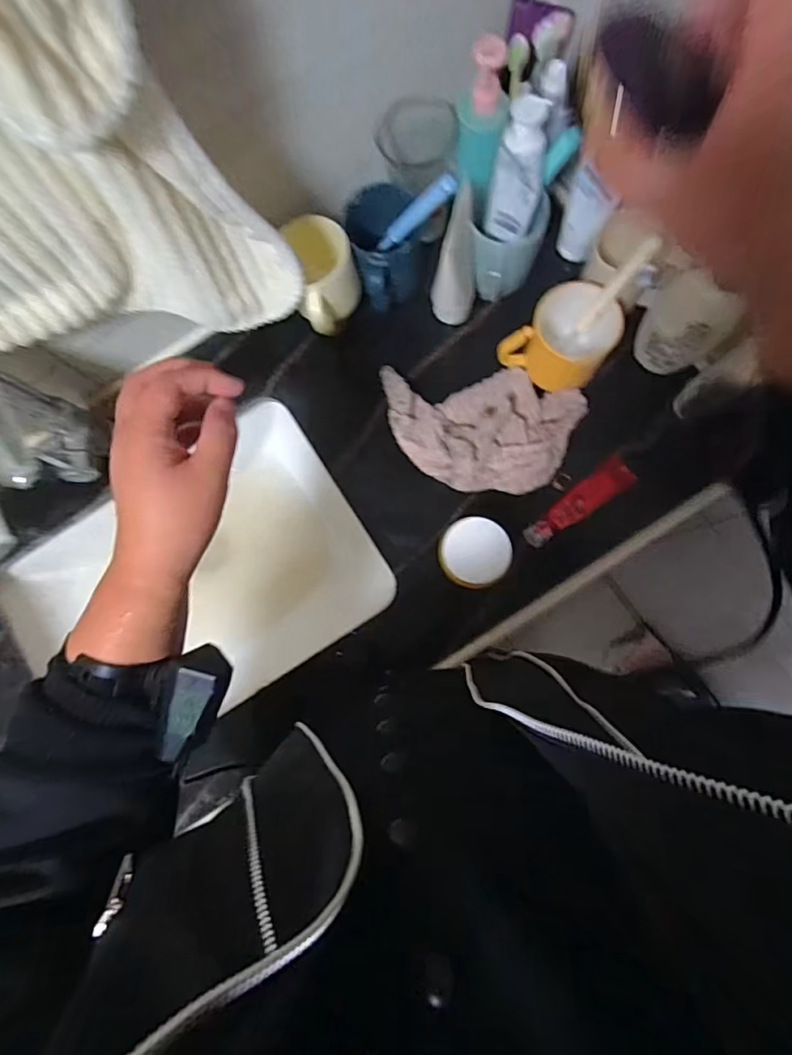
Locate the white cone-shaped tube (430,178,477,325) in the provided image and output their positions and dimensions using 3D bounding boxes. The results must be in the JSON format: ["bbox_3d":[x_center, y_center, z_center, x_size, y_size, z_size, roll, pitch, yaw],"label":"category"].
[{"bbox_3d":[0.063,-0.286,0.557,0.049,0.149,0.056,1,82,5],"label":"white cone-shaped tube"}]

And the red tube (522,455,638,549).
[{"bbox_3d":[0.207,-0.027,0.579,0.144,0.024,0.036,-39,80,-1],"label":"red tube"}]

